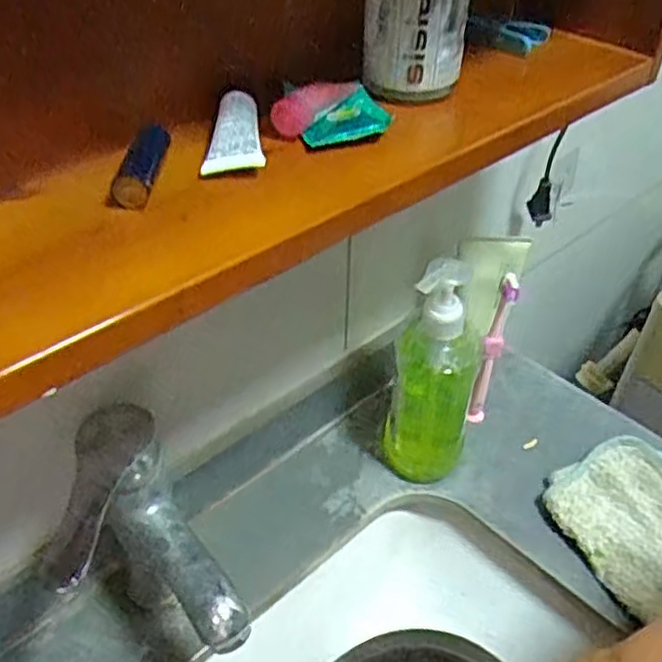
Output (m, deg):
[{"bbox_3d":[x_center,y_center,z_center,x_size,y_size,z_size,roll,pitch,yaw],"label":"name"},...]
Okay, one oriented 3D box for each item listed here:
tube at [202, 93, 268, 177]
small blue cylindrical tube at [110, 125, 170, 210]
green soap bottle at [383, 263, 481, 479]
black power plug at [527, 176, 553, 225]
[{"bbox_3d":[-0.046,-0.097,0.340,0.027,0.015,0.056,-2,42,-2],"label":"tube"},{"bbox_3d":[-0.084,-0.075,0.317,0.016,0.016,0.050,2,42,2],"label":"small blue cylindrical tube"},{"bbox_3d":[0.079,0.031,0.549,0.069,0.190,0.067,8,40,10],"label":"green soap bottle"},{"bbox_3d":[0.201,-0.123,0.676,0.023,0.068,0.016,13,62,16],"label":"black power plug"}]

